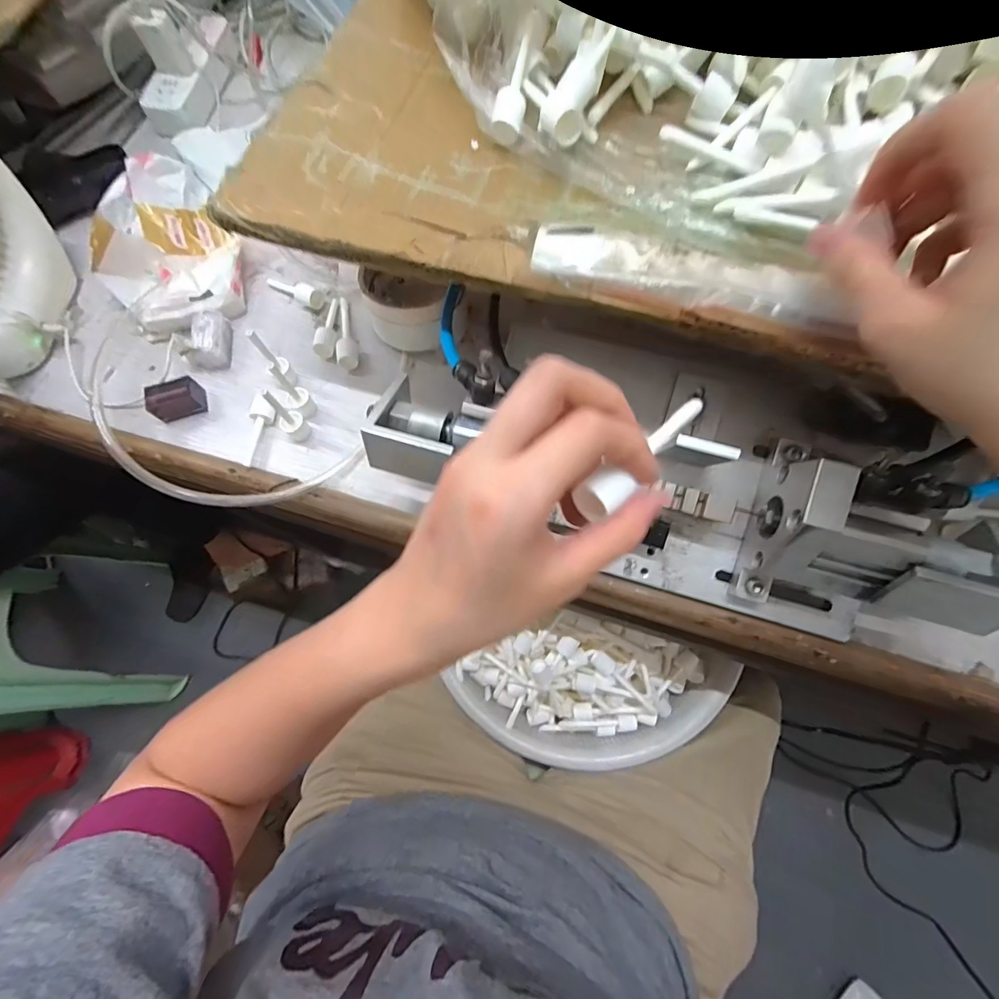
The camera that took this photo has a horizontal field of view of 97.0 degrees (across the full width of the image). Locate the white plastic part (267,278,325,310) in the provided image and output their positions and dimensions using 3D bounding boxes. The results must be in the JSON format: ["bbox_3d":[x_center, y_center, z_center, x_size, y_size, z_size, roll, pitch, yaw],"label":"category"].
[{"bbox_3d":[-0.195,-0.199,0.414,0.064,0.013,0.016,26,75,10],"label":"white plastic part"}]

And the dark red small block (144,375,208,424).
[{"bbox_3d":[-0.282,-0.088,0.385,0.040,0.027,0.025,-14,72,-3],"label":"dark red small block"}]

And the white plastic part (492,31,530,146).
[{"bbox_3d":[0.008,-0.253,0.275,0.019,0.021,0.066,7,73,4],"label":"white plastic part"}]

